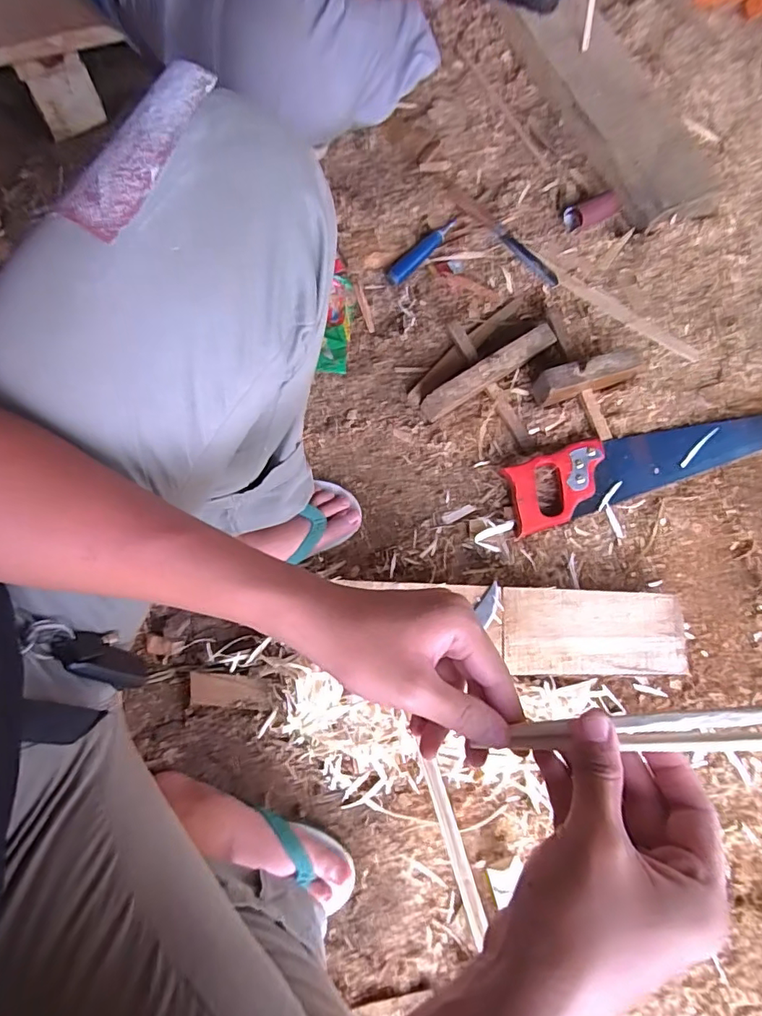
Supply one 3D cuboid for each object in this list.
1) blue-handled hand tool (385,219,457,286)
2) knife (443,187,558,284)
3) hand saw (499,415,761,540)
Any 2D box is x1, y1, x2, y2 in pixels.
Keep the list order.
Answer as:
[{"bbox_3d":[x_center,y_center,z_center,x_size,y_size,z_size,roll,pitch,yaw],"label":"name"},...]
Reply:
[{"bbox_3d":[0.061,-0.380,0.758,0.025,0.016,0.141,42,81,11],"label":"blue-handled hand tool"},{"bbox_3d":[0.179,-0.405,0.766,0.026,0.007,0.223,-40,78,-8],"label":"knife"},{"bbox_3d":[0.370,-0.071,0.662,0.432,0.026,0.085,-17,76,-2],"label":"hand saw"}]

